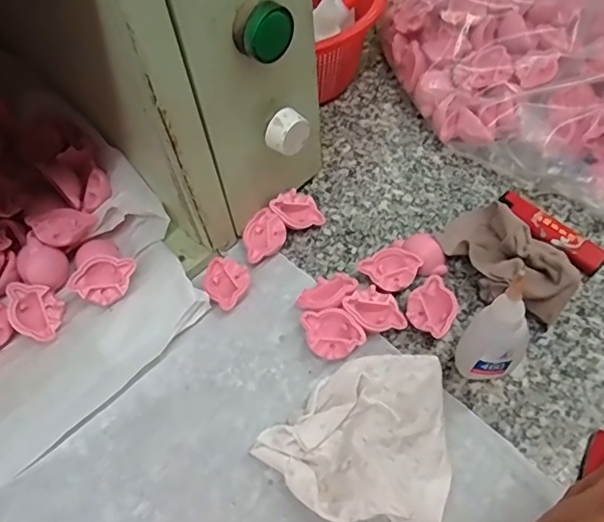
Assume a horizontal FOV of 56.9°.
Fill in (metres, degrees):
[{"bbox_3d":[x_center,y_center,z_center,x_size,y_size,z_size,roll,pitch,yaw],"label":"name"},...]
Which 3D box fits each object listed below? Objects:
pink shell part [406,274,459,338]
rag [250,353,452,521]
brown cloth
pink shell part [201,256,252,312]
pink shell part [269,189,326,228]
[{"bbox_3d":[0.078,0.029,0.329,0.029,0.016,0.028,-39,61,-20],"label":"pink shell part"},{"bbox_3d":[0.026,0.092,0.283,0.093,0.028,0.085,-3,55,2],"label":"rag"},{"bbox_3d":[0.126,-0.005,0.341,0.056,0.029,0.086,-40,62,-21],"label":"brown cloth"},{"bbox_3d":[-0.048,0.016,0.350,0.029,0.014,0.031,-2,55,3],"label":"pink shell part"},{"bbox_3d":[-0.003,-0.033,0.377,0.033,0.009,0.029,46,61,-2],"label":"pink shell part"}]

